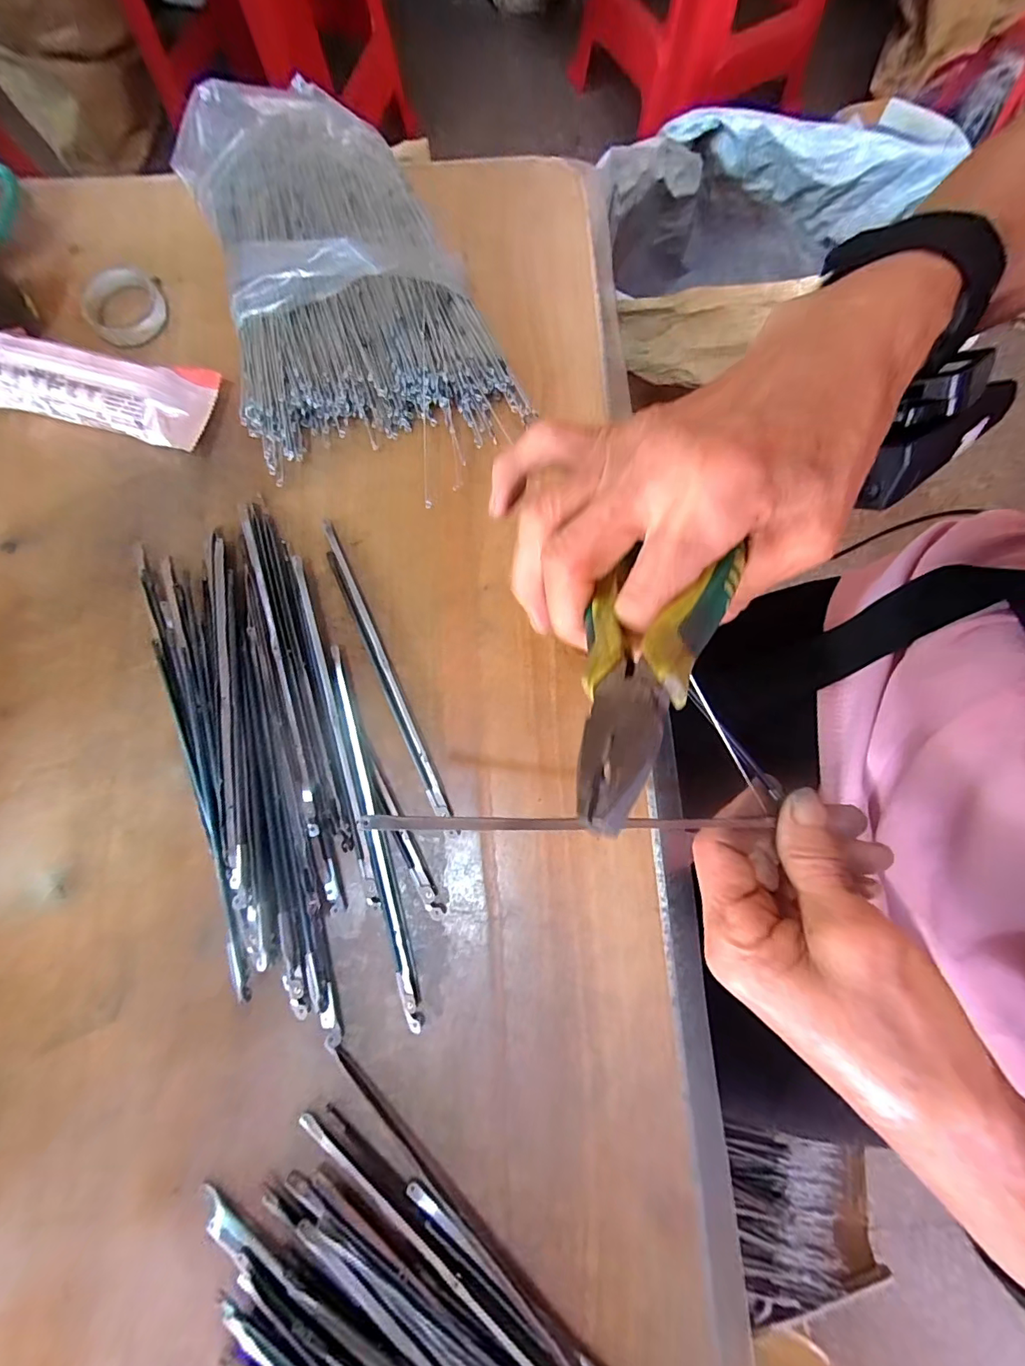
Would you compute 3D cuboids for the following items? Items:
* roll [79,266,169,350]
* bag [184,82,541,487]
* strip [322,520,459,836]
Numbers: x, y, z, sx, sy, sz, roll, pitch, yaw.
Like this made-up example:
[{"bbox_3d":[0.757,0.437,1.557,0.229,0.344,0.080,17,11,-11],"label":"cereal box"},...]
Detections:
[{"bbox_3d":[-0.240,-0.233,0.300,0.045,0.012,0.045,0,80,0],"label":"roll"},{"bbox_3d":[-0.103,-0.243,0.285,0.151,0.043,0.244,-21,80,-3],"label":"bag"},{"bbox_3d":[-0.069,-0.006,0.261,0.012,0.005,0.180,-24,80,-4],"label":"strip"}]

